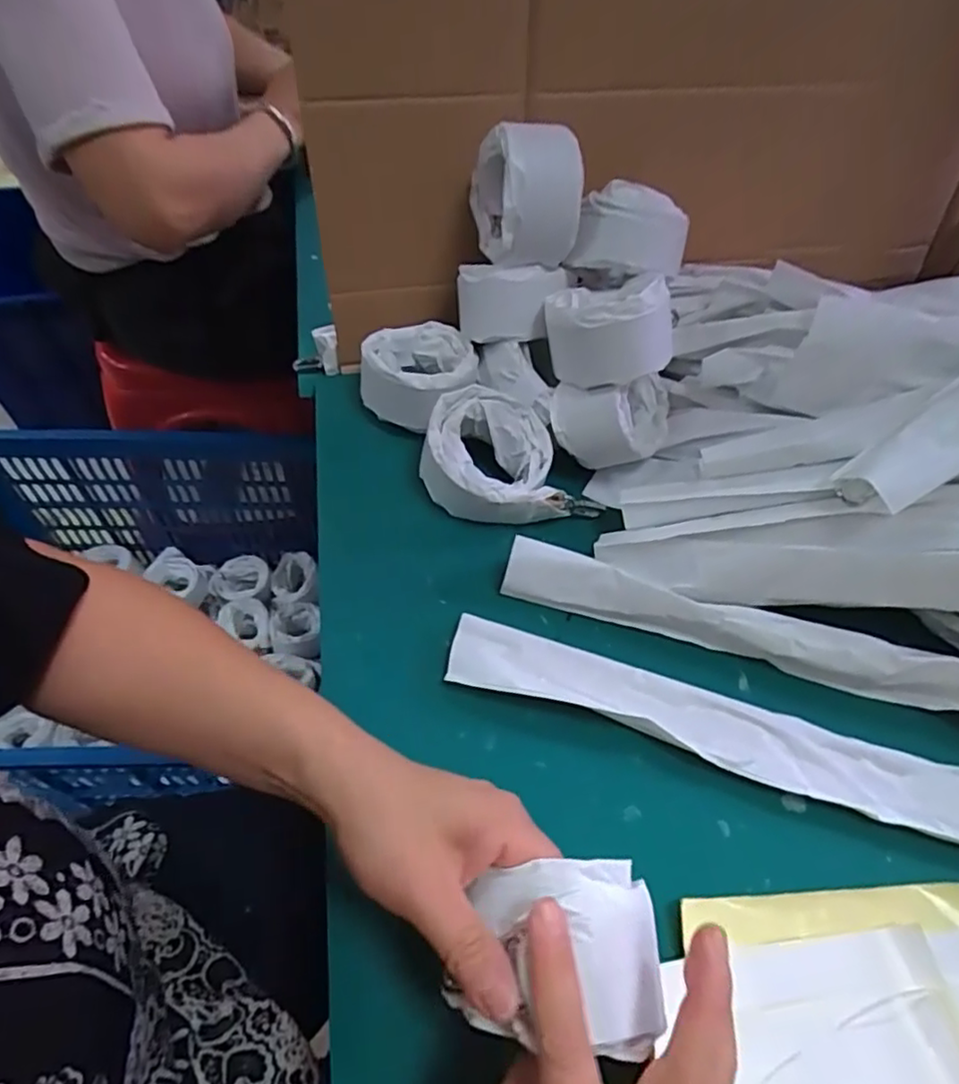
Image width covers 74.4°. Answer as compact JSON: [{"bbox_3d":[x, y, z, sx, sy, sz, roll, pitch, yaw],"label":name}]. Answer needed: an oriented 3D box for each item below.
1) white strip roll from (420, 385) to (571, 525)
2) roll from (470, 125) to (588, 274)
[{"bbox_3d":[0.008,-0.057,0.470,0.095,0.066,0.092,2,54,-3],"label":"white strip roll"},{"bbox_3d":[0.034,-0.244,0.453,0.058,0.081,0.094,-11,56,-12],"label":"roll"}]

